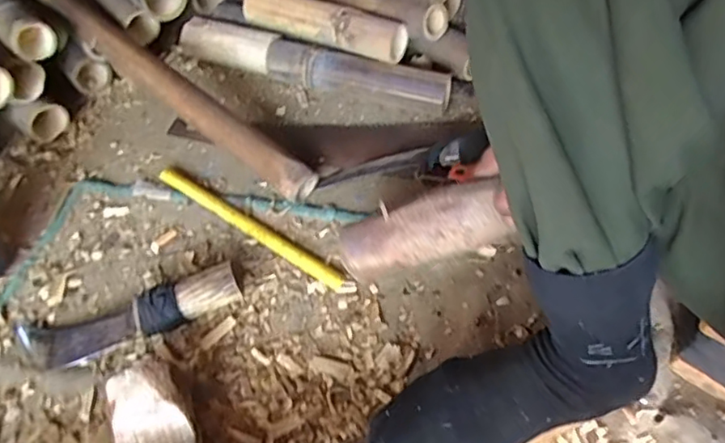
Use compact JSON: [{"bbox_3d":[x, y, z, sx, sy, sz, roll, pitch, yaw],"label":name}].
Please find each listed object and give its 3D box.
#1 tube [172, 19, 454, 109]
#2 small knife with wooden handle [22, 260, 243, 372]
[{"bbox_3d":[-0.080,-0.228,0.865,0.414,0.058,0.048,18,54,17],"label":"tube"},{"bbox_3d":[-0.250,0.093,0.648,0.235,0.043,0.066,-17,52,-10],"label":"small knife with wooden handle"}]

